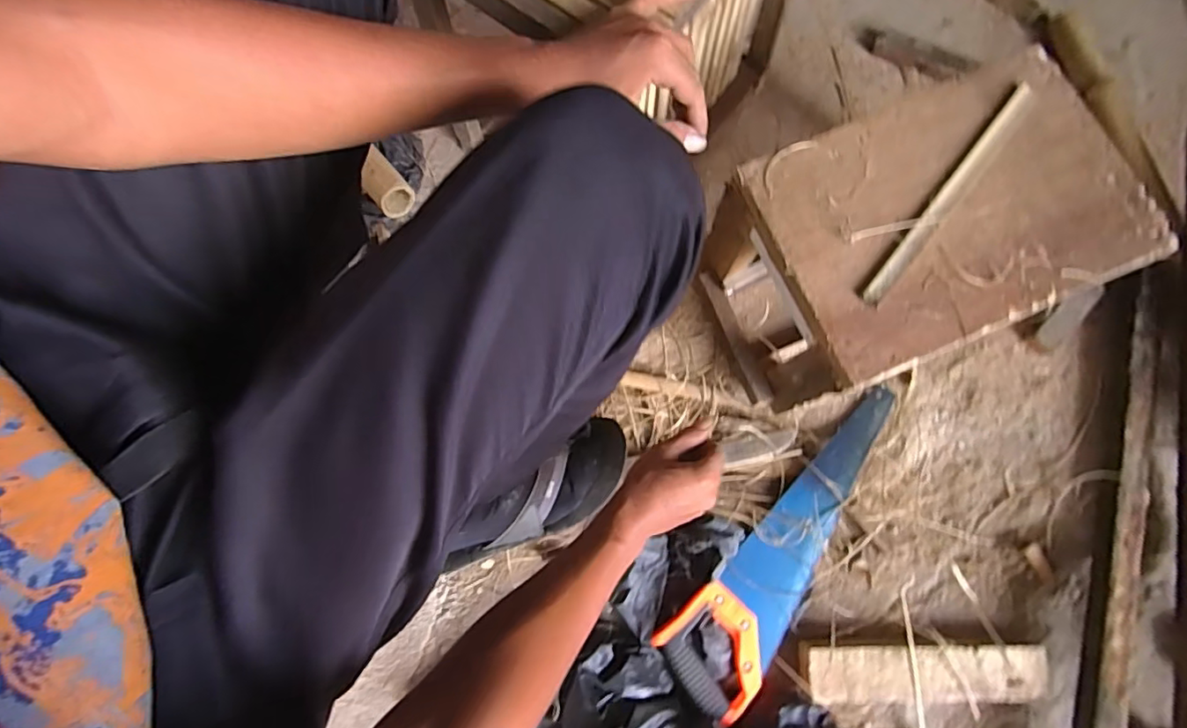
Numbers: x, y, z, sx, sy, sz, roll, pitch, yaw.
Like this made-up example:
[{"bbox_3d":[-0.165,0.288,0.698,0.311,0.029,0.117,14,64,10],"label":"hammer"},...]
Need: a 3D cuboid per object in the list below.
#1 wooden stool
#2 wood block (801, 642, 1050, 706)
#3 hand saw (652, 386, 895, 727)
[{"bbox_3d":[0.316,-0.119,0.603,0.342,0.217,0.227,-22,77,-5],"label":"wooden stool"},{"bbox_3d":[0.369,0.344,0.628,0.266,0.040,0.060,-1,78,1],"label":"wood block"},{"bbox_3d":[0.246,0.216,0.657,0.124,0.033,0.413,44,82,9],"label":"hand saw"}]

